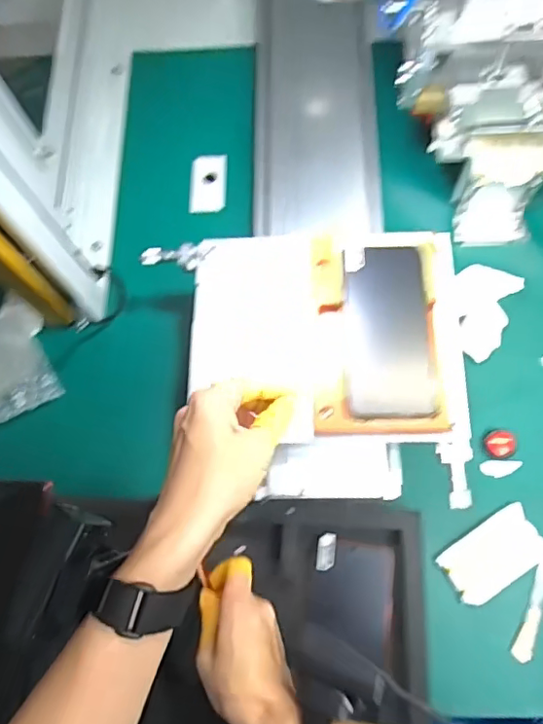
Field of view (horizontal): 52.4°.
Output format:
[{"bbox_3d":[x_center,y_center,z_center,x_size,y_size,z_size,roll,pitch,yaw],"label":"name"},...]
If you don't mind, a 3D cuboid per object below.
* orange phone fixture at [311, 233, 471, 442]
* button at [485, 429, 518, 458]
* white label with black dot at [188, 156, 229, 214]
[{"bbox_3d":[0.105,-0.027,0.489,0.131,0.025,0.186,0,71,0],"label":"orange phone fixture"},{"bbox_3d":[0.242,0.086,0.579,0.031,0.008,0.028,-17,71,-6],"label":"button"},{"bbox_3d":[-0.079,-0.225,0.698,0.045,0.008,0.081,2,71,0],"label":"white label with black dot"}]

